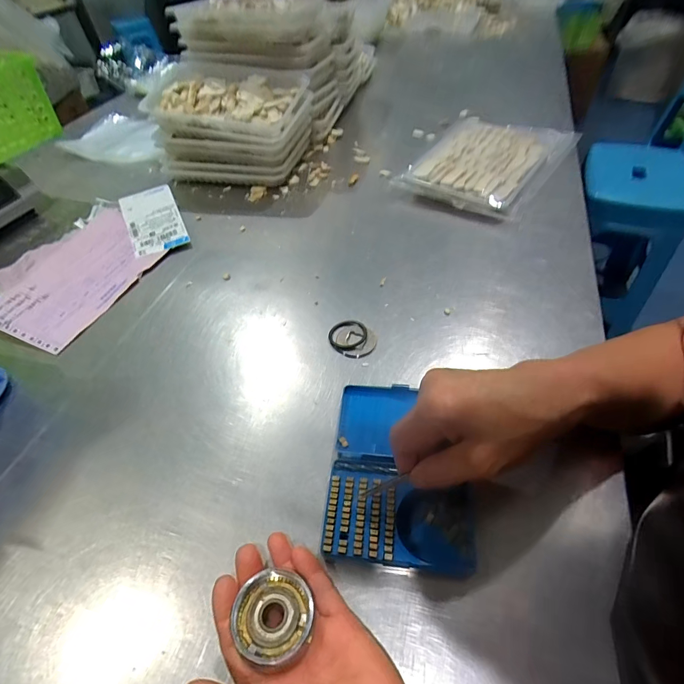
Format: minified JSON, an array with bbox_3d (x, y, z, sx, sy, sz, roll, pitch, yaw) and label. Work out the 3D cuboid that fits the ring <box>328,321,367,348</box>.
[{"bbox_3d":[0.006,-0.009,0.410,0.041,0.005,0.041,-3,49,3],"label":"ring"}]

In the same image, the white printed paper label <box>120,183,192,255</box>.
[{"bbox_3d":[-0.276,-0.179,0.559,0.075,0.004,0.127,-25,65,-10],"label":"white printed paper label"}]

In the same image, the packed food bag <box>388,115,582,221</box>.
[{"bbox_3d":[0.226,-0.292,0.617,0.208,0.040,0.274,28,57,26],"label":"packed food bag"}]

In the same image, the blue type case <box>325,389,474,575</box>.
[{"bbox_3d":[0.046,0.098,0.305,0.103,0.024,0.146,2,49,7],"label":"blue type case"}]

